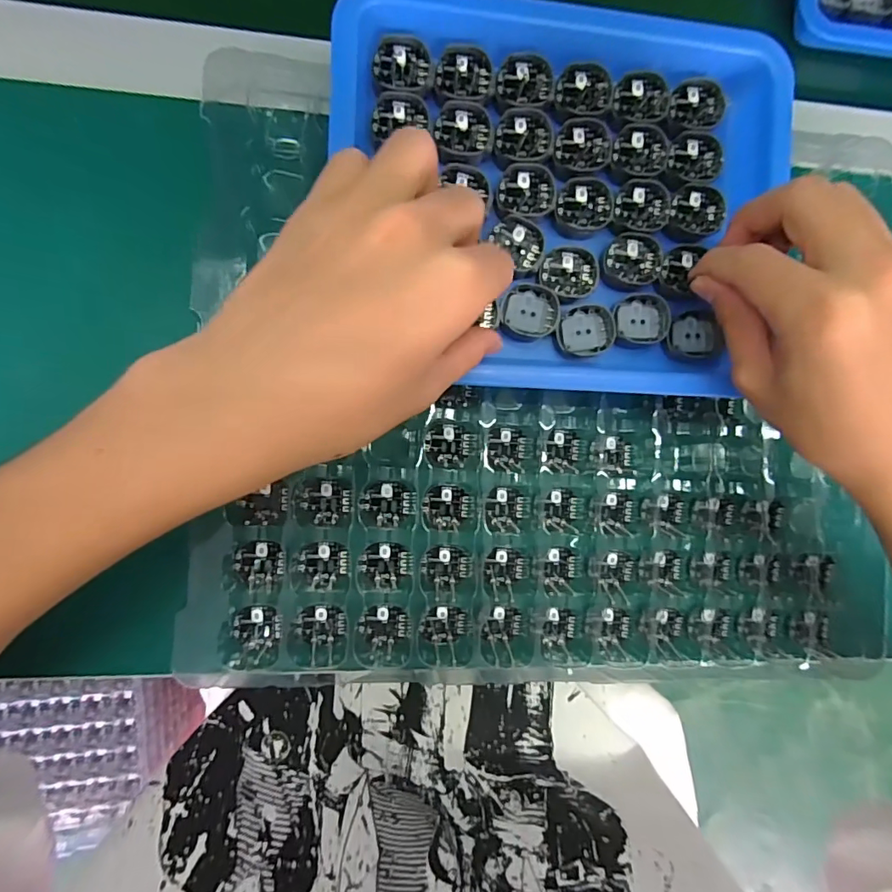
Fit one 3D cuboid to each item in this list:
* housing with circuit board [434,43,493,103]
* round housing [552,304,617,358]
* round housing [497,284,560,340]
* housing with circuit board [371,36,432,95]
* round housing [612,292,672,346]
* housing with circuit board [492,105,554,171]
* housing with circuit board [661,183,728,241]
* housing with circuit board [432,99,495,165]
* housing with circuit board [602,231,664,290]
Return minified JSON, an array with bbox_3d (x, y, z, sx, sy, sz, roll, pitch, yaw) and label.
[{"bbox_3d":[0.009,-0.177,0.239,0.027,0.006,0.027,-3,88,-7],"label":"housing with circuit board"},{"bbox_3d":[0.070,-0.058,0.250,0.030,0.006,0.025,-5,88,-7],"label":"round housing"},{"bbox_3d":[0.041,-0.066,0.246,0.030,0.004,0.026,-1,87,-7],"label":"round housing"},{"bbox_3d":[-0.020,-0.177,0.234,0.027,0.006,0.027,3,87,-7],"label":"housing with circuit board"},{"bbox_3d":[0.099,-0.064,0.254,0.029,0.005,0.025,-3,88,-7],"label":"round housing"},{"bbox_3d":[0.037,-0.150,0.242,0.029,0.006,0.025,-15,89,-7],"label":"housing with circuit board"},{"bbox_3d":[0.127,-0.118,0.254,0.027,0.008,0.030,20,85,-6],"label":"housing with circuit board"},{"bbox_3d":[0.009,-0.150,0.239,0.027,0.008,0.027,-10,89,-7],"label":"housing with circuit board"},{"bbox_3d":[0.094,-0.093,0.251,0.030,0.006,0.026,2,87,-7],"label":"housing with circuit board"}]

